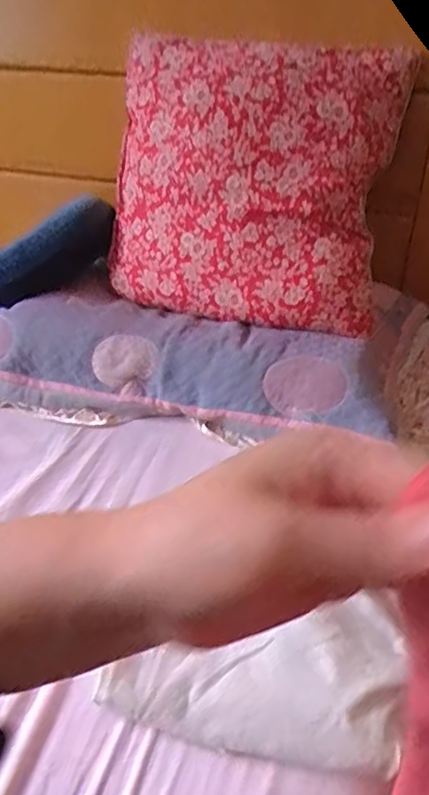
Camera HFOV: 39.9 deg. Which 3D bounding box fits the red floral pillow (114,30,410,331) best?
[{"bbox_3d":[0.045,-0.330,0.878,0.428,0.427,0.092,8,2,13],"label":"red floral pillow"}]

